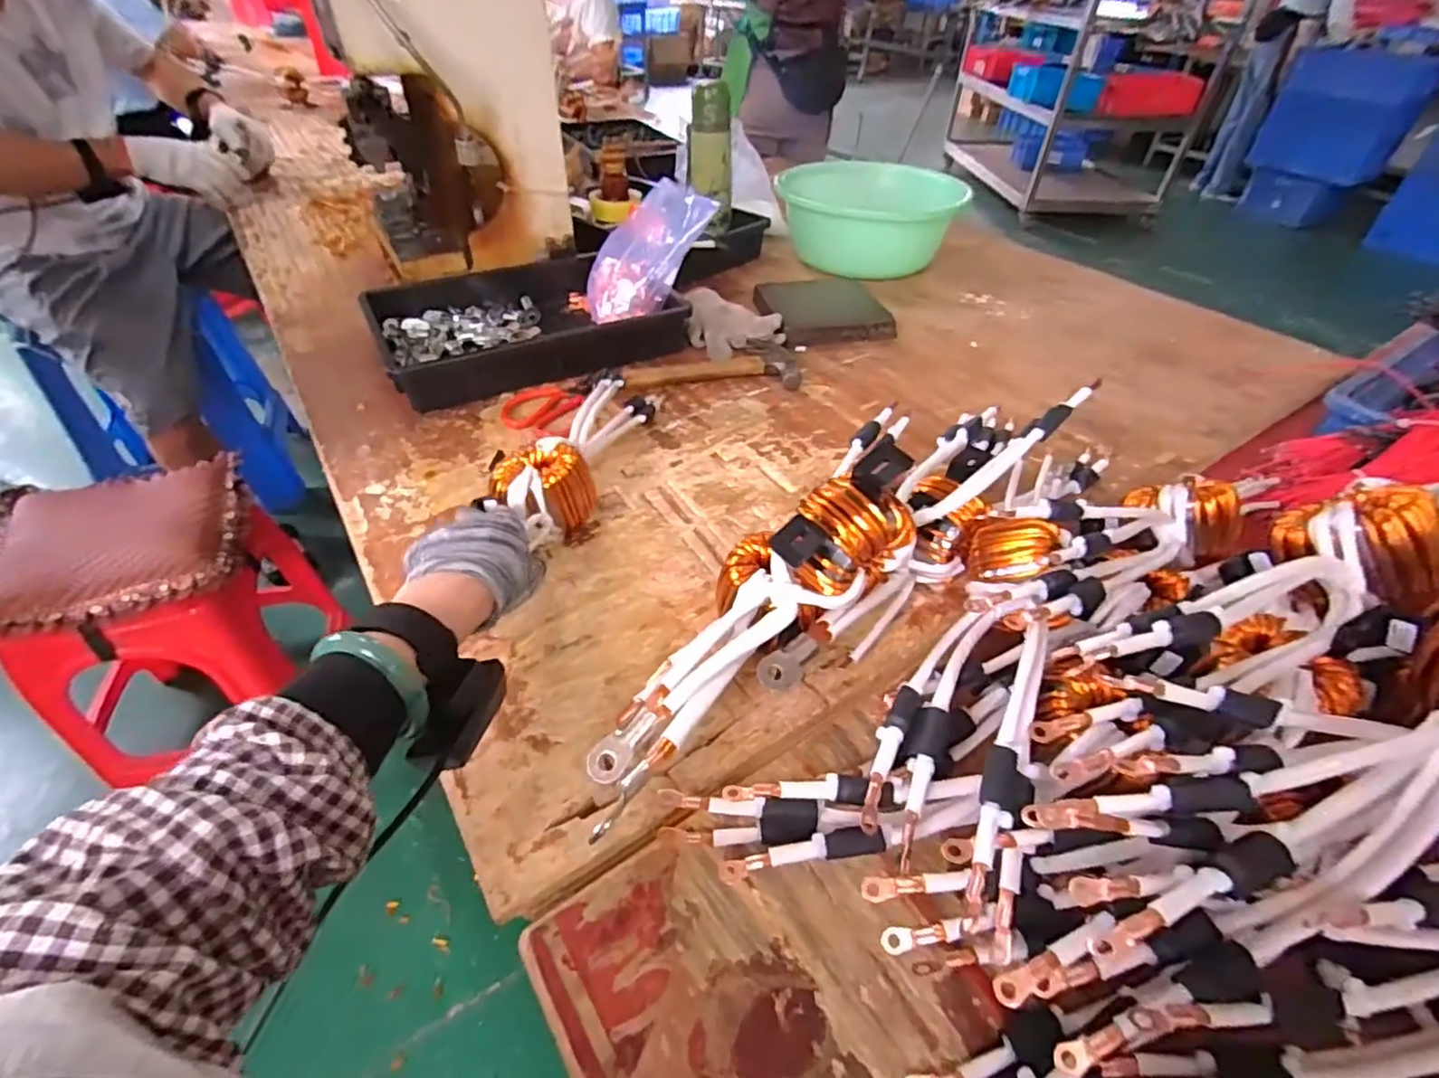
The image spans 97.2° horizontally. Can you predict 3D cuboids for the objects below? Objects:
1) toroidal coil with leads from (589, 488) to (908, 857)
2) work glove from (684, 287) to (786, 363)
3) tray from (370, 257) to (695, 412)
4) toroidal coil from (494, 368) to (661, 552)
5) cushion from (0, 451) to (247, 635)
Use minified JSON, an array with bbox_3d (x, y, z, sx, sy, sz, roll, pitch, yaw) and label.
[{"bbox_3d":[0.003,0.046,0.412,0.242,0.145,0.104,-28,51,-28],"label":"toroidal coil with leads"},{"bbox_3d":[0.018,-0.298,0.872,0.120,0.034,0.151,-4,44,-6],"label":"work glove"},{"bbox_3d":[-0.259,-0.299,0.858,0.370,0.053,0.282,-18,47,-20],"label":"tray"},{"bbox_3d":[-0.140,-0.083,0.621,0.083,0.078,0.250,9,35,7],"label":"toroidal coil"},{"bbox_3d":[-0.890,-0.008,0.920,0.335,0.056,0.314,-18,47,-20],"label":"cushion"}]

